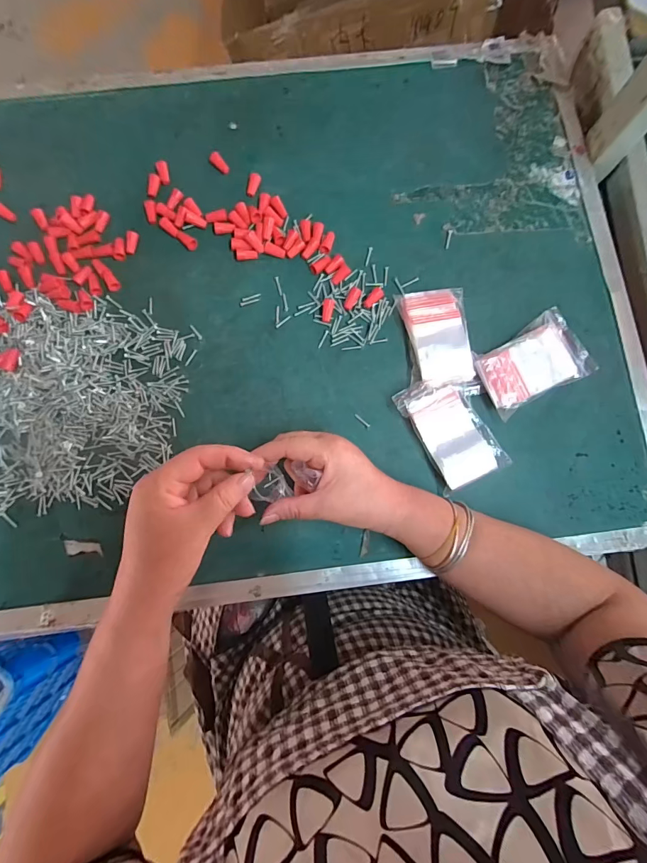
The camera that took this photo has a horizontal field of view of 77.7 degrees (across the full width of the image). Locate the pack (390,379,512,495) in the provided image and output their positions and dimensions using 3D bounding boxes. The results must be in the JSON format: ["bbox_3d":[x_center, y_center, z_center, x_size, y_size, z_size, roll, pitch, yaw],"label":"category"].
[{"bbox_3d":[0.123,-0.001,0.393,0.065,0.020,0.108,-28,82,-4],"label":"pack"}]

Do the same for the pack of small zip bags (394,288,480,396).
[{"bbox_3d":[0.118,-0.092,0.408,0.065,0.021,0.111,-6,81,-1],"label":"pack of small zip bags"}]

